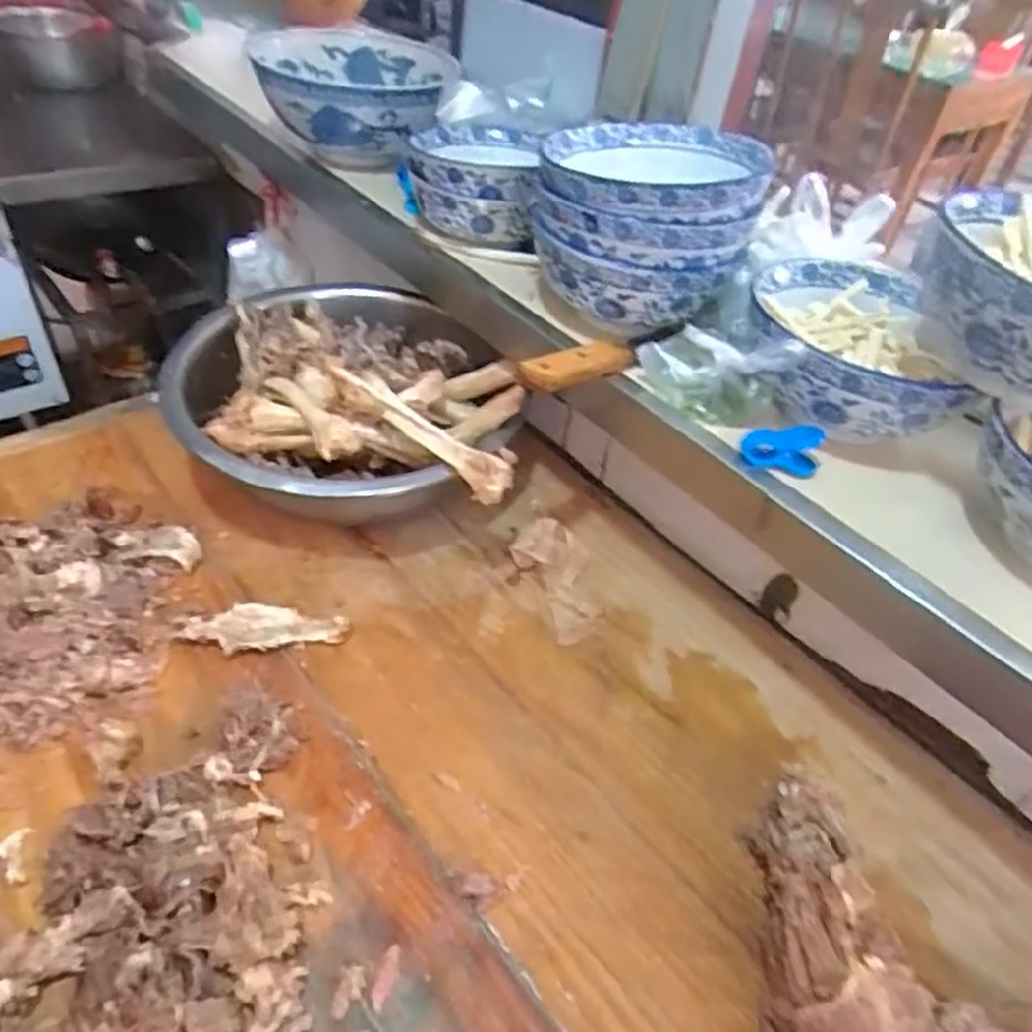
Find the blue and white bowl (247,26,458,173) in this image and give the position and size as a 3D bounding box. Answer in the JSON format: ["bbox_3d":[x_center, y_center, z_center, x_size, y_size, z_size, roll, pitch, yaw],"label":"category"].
[{"bbox_3d":[-0.192,-0.510,0.914,0.216,0.103,0.249,-2,44,-11],"label":"blue and white bowl"}]

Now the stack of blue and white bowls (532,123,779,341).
[{"bbox_3d":[0.113,-0.258,0.662,0.180,0.138,0.191,16,44,7],"label":"stack of blue and white bowls"}]

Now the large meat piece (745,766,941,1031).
[{"bbox_3d":[0.201,0.297,0.446,0.078,0.104,0.241,-3,45,-13],"label":"large meat piece"}]

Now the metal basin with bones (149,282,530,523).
[{"bbox_3d":[-0.173,-0.113,0.777,0.325,0.154,0.337,5,44,-4],"label":"metal basin with bones"}]

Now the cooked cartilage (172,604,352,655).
[{"bbox_3d":[-0.222,0.101,0.649,0.145,0.022,0.044,-3,45,-9],"label":"cooked cartilage"}]

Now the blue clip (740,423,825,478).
[{"bbox_3d":[0.204,-0.052,0.564,0.055,0.033,0.023,10,43,1],"label":"blue clip"}]

